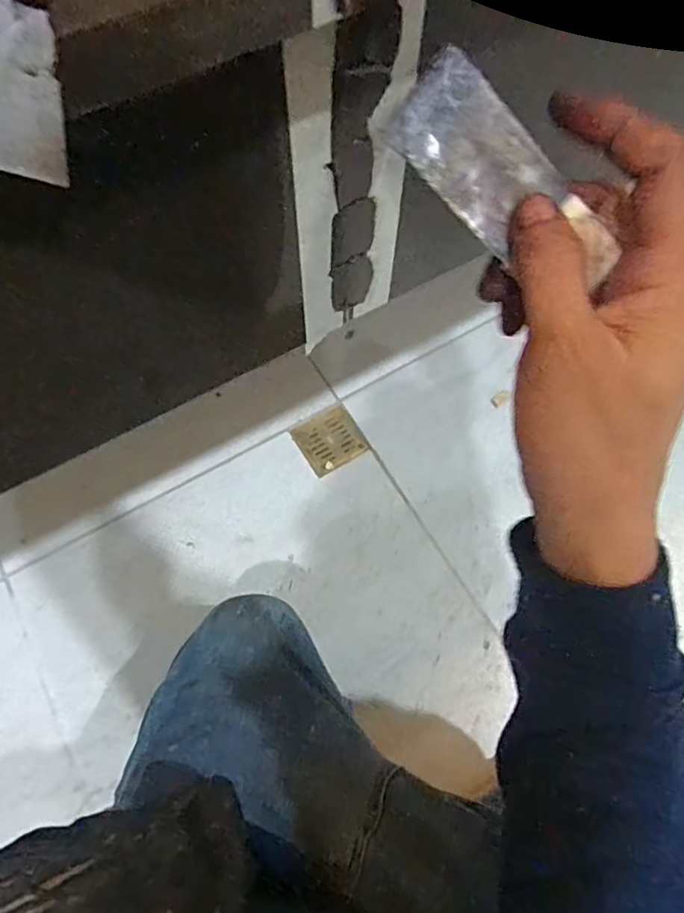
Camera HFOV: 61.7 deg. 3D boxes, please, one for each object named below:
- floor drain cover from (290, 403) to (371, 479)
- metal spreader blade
[{"bbox_3d":[-0.021,-0.029,0.980,0.107,0.004,0.104,-32,71,-12],"label":"floor drain cover"},{"bbox_3d":[0.060,-0.101,0.214,0.035,0.005,0.095,-43,95,18],"label":"metal spreader blade"}]

